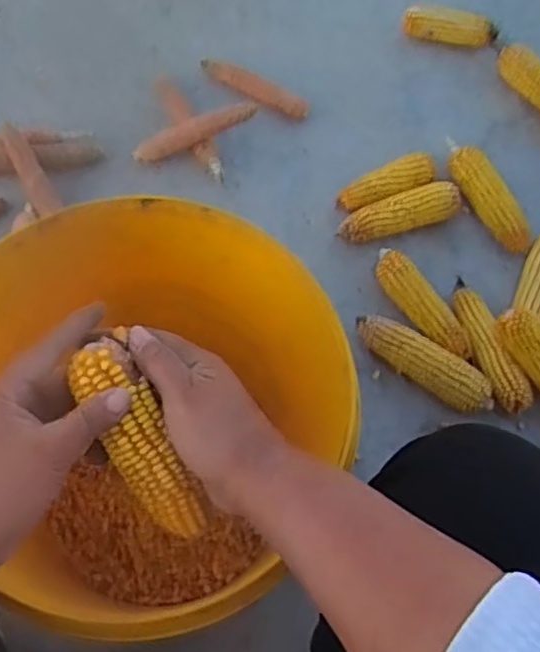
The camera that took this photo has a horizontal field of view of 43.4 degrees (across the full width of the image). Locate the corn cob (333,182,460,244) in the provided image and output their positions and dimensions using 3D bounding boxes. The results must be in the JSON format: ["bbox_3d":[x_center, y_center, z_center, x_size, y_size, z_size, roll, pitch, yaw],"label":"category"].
[{"bbox_3d":[0.173,-0.147,0.907,0.174,0.041,0.052,-18,70,-13],"label":"corn cob"}]

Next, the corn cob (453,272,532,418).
[{"bbox_3d":[0.265,0.022,0.836,0.041,0.040,0.183,-17,70,-12],"label":"corn cob"}]

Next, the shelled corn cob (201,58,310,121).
[{"bbox_3d":[-0.023,-0.349,0.985,0.171,0.025,0.027,28,67,6],"label":"shelled corn cob"}]

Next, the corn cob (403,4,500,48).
[{"bbox_3d":[0.279,-0.463,1.051,0.145,0.045,0.056,20,67,3],"label":"corn cob"}]

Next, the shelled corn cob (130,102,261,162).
[{"bbox_3d":[-0.103,-0.264,0.924,0.178,0.024,0.029,-19,67,13],"label":"shelled corn cob"}]

